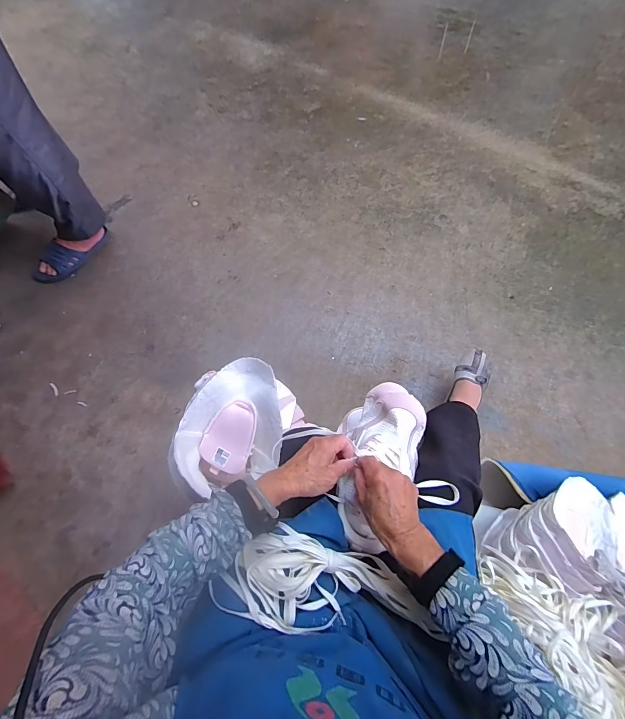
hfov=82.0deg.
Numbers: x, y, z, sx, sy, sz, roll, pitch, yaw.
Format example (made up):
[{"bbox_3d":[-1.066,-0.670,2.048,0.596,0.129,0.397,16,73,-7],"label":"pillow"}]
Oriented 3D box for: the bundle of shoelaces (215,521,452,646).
[{"bbox_3d":[0.023,0.297,0.468,0.279,0.049,0.110,12,66,6],"label":"bundle of shoelaces"}]

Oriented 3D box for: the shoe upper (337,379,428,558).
[{"bbox_3d":[0.101,0.153,0.562,0.121,0.069,0.258,18,71,9],"label":"shoe upper"}]

